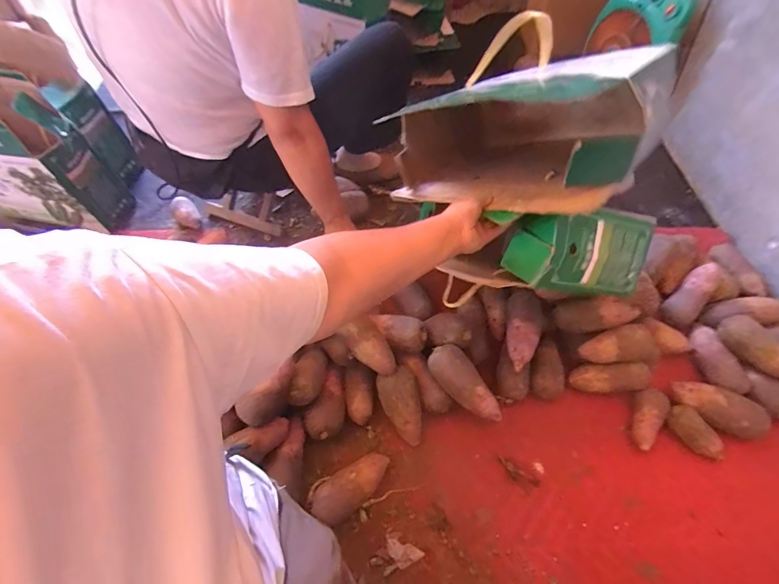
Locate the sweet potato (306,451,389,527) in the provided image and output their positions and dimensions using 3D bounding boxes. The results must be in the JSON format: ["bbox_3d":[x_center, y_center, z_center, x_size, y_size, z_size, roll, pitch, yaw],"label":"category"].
[{"bbox_3d":[-0.070,0.368,0.721,0.157,0.062,0.072,-29,63,-17],"label":"sweet potato"}]

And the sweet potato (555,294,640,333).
[{"bbox_3d":[0.443,0.045,0.824,0.164,0.063,0.068,-8,56,22],"label":"sweet potato"}]

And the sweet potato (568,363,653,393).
[{"bbox_3d":[0.471,0.185,0.818,0.153,0.055,0.047,-6,57,16],"label":"sweet potato"}]

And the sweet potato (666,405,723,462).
[{"bbox_3d":[0.616,0.287,0.770,0.047,0.056,0.116,-29,63,-17],"label":"sweet potato"}]

